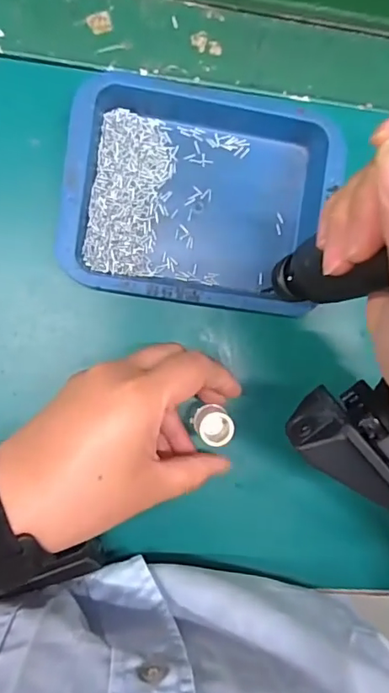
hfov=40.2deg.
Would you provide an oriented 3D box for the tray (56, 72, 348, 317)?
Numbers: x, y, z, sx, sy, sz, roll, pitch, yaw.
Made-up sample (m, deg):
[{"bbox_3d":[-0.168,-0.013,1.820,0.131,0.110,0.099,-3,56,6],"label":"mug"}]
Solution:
[{"bbox_3d":[0.008,-0.088,0.310,0.160,0.021,0.127,7,87,-8],"label":"tray"}]

